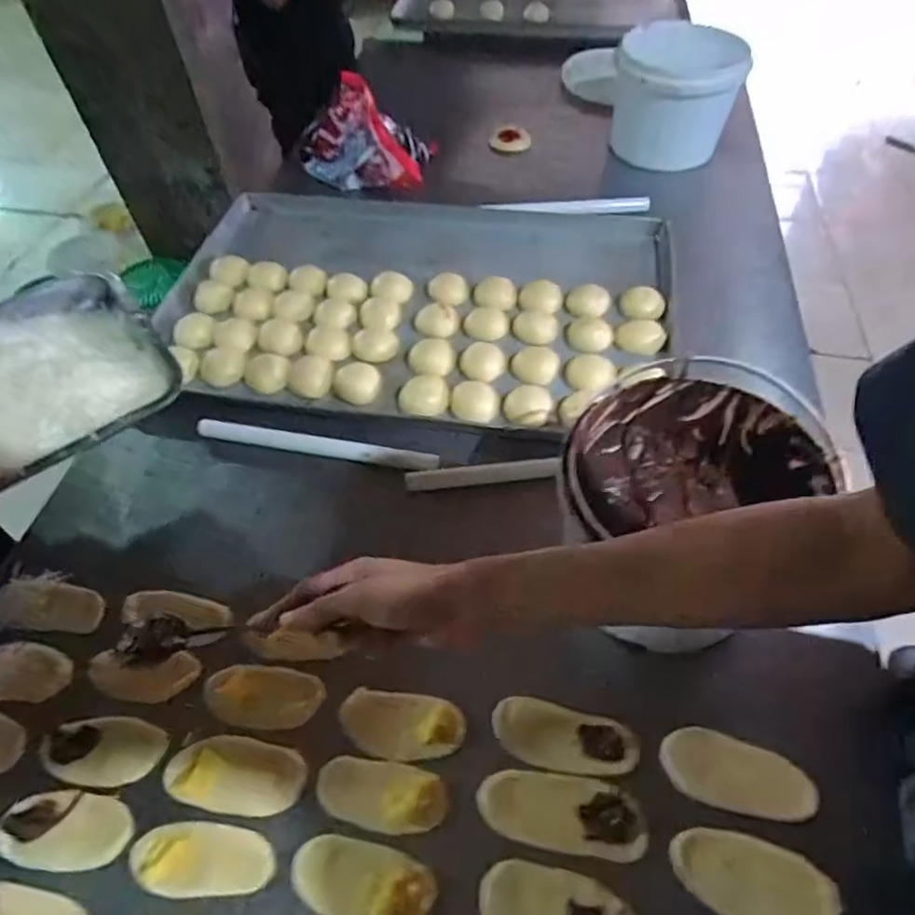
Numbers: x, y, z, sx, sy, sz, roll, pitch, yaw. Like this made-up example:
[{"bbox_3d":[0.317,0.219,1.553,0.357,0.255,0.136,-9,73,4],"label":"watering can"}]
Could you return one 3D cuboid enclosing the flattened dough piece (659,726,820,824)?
[{"bbox_3d":[0.237,0.268,0.493,0.119,0.008,0.057,14,55,11],"label":"flattened dough piece"}]

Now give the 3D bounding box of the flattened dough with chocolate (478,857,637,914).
[{"bbox_3d":[0.077,0.348,0.444,0.118,0.008,0.054,8,54,7],"label":"flattened dough with chocolate"}]

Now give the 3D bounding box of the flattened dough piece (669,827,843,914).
[{"bbox_3d":[0.229,0.327,0.450,0.118,0.008,0.057,10,54,9],"label":"flattened dough piece"}]

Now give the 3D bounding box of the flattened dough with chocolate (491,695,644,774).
[{"bbox_3d":[0.096,0.252,0.524,0.126,0.005,0.053,9,54,8],"label":"flattened dough with chocolate"}]

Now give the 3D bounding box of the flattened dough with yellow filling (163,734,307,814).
[{"bbox_3d":[-0.193,0.277,0.508,0.117,0.009,0.056,7,54,6],"label":"flattened dough with yellow filling"}]

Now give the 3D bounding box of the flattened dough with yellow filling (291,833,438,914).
[{"bbox_3d":[-0.074,0.334,0.456,0.110,0.013,0.054,10,54,9],"label":"flattened dough with yellow filling"}]

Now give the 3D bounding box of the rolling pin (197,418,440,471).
[{"bbox_3d":[-0.169,-0.018,0.697,0.294,0.015,0.023,8,54,7],"label":"rolling pin"}]

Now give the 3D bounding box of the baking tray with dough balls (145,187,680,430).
[{"bbox_3d":[-0.044,-0.225,0.860,0.722,0.074,0.459,3,53,4],"label":"baking tray with dough balls"}]

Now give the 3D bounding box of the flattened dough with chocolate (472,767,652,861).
[{"bbox_3d":[0.087,0.298,0.489,0.136,0.007,0.053,6,54,6],"label":"flattened dough with chocolate"}]

